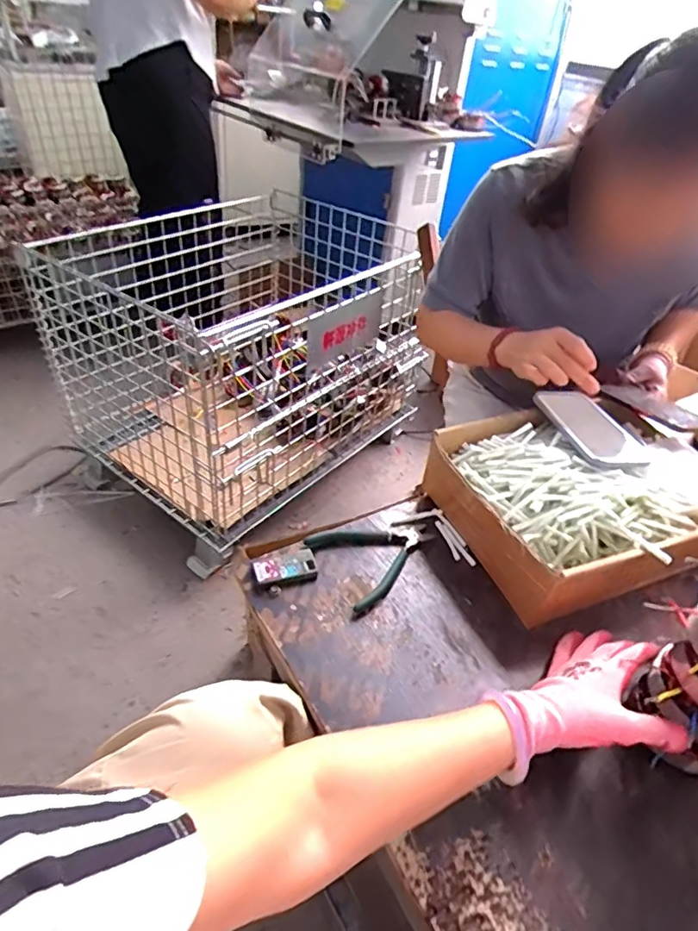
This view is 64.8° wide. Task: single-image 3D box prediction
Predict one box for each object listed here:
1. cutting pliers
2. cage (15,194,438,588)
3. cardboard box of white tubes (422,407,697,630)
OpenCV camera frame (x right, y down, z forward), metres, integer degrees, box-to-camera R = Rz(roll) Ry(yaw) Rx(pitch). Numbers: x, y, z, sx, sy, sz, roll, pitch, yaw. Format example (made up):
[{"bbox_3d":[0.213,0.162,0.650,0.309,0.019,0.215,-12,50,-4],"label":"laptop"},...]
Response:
[{"bbox_3d":[0.036,0.099,0.639,0.139,0.017,0.104,-22,47,-30],"label":"cutting pliers"},{"bbox_3d":[-0.291,-0.326,1.552,0.750,0.597,0.856,31,46,28],"label":"cage"},{"bbox_3d":[0.259,0.040,0.668,0.256,0.103,0.242,-11,42,-20],"label":"cardboard box of white tubes"}]

